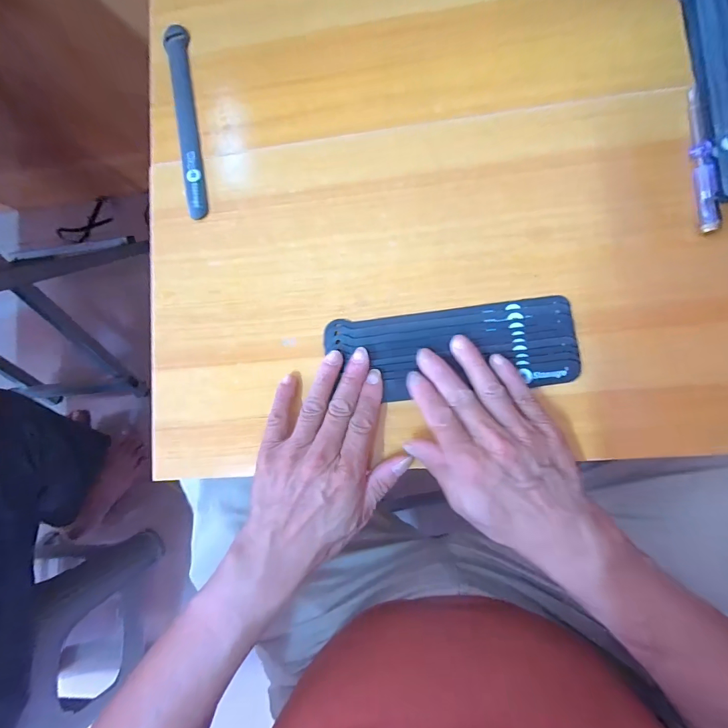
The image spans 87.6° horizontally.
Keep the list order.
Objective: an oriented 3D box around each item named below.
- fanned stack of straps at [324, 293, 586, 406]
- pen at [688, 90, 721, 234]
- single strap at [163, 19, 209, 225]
[{"bbox_3d":[0.070,-0.012,0.315,0.200,0.015,0.077,-2,85,7],"label":"fanned stack of straps"},{"bbox_3d":[0.261,-0.157,0.292,0.011,0.011,0.114,-2,85,6],"label":"pen"},{"bbox_3d":[-0.169,-0.231,0.363,0.021,0.008,0.191,-9,85,6],"label":"single strap"}]

